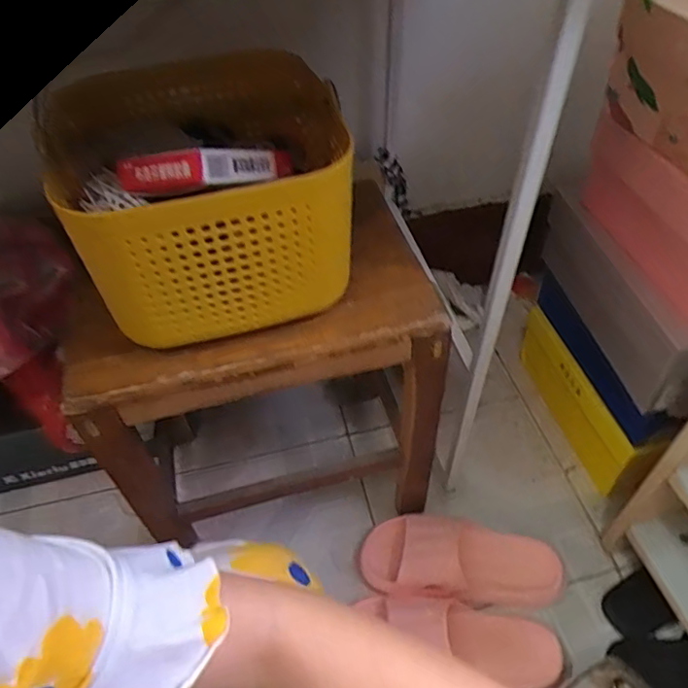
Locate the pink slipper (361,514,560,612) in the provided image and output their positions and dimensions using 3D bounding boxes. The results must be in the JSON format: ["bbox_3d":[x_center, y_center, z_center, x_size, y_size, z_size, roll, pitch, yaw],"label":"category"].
[{"bbox_3d":[0.154,0.291,0.771,0.263,0.064,0.101,5,49,7],"label":"pink slipper"}]

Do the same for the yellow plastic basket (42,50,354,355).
[{"bbox_3d":[-0.120,-0.149,0.527,0.227,0.144,0.269,-11,49,-7],"label":"yellow plastic basket"}]

